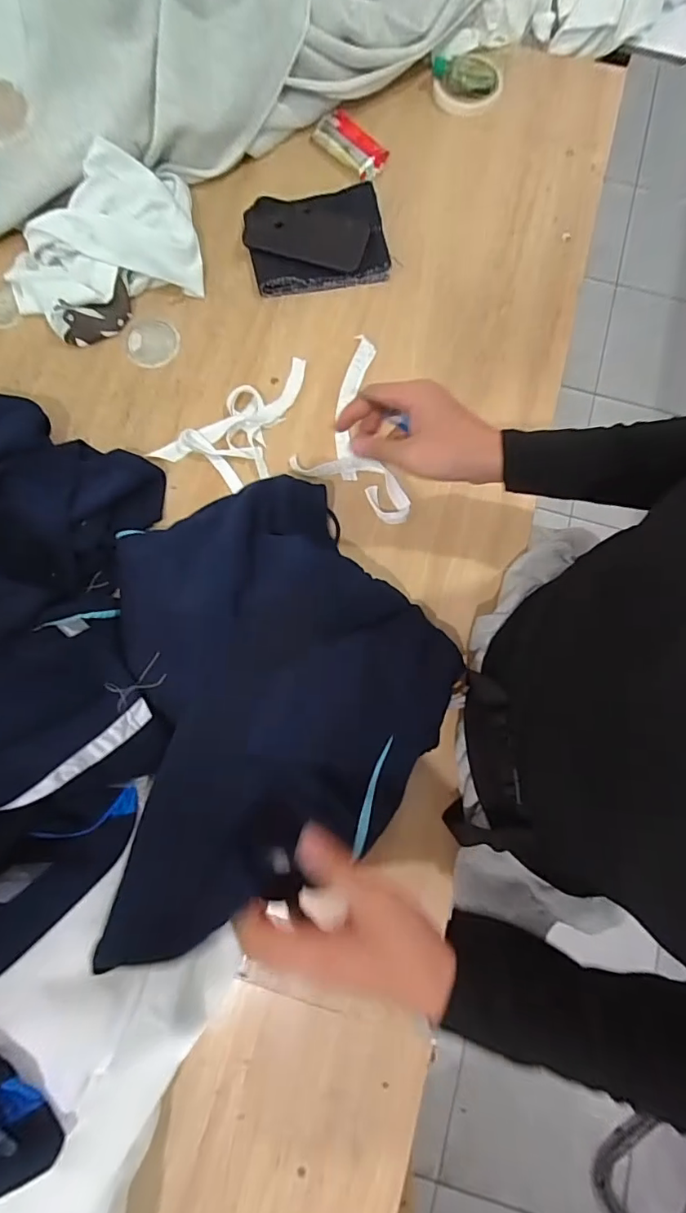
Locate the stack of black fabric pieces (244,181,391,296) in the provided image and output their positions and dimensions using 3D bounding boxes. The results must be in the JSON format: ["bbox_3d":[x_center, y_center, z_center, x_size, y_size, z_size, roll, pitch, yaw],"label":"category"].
[{"bbox_3d":[-0.035,-0.466,0.637,0.166,0.021,0.136,-10,79,-3],"label":"stack of black fabric pieces"}]

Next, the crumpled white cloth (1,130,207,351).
[{"bbox_3d":[-0.287,-0.430,0.612,0.246,0.065,0.166,-28,80,-6],"label":"crumpled white cloth"}]

